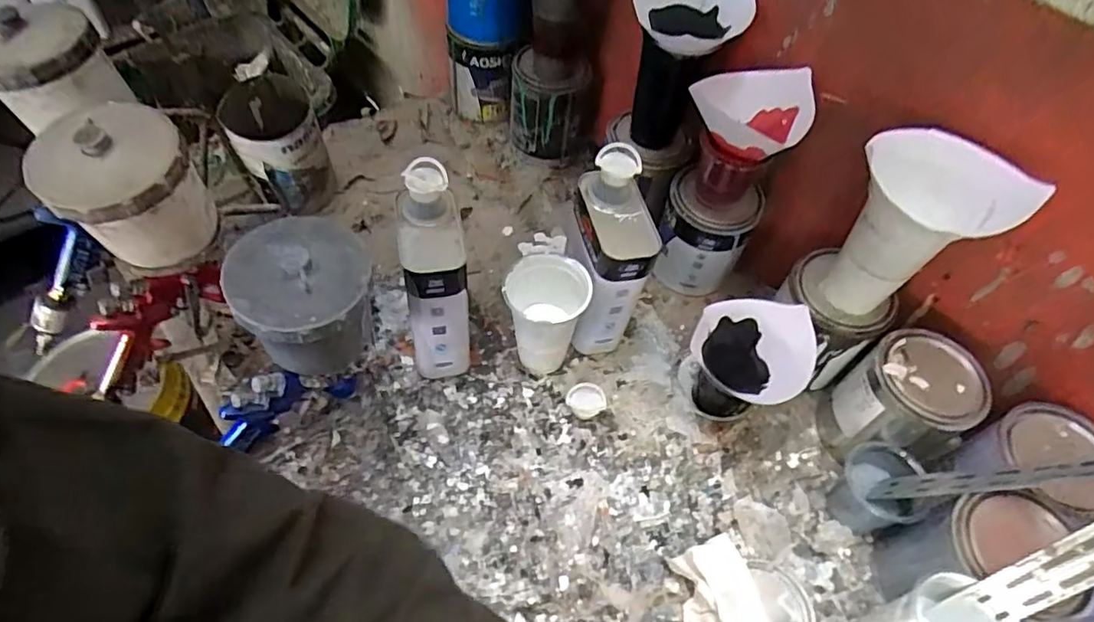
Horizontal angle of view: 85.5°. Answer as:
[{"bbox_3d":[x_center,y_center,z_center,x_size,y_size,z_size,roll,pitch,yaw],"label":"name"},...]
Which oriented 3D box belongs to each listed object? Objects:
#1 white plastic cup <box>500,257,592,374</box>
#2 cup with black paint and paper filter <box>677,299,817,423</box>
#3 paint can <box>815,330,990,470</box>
[{"bbox_3d":[0.000,0.011,0.633,0.083,0.148,0.072,6,57,-1],"label":"white plastic cup"},{"bbox_3d":[0.206,0.061,0.628,0.113,0.121,0.103,1,57,-2],"label":"cup with black paint and paper filter"},{"bbox_3d":[0.355,0.097,0.609,0.117,0.146,0.110,-16,60,-15],"label":"paint can"}]

